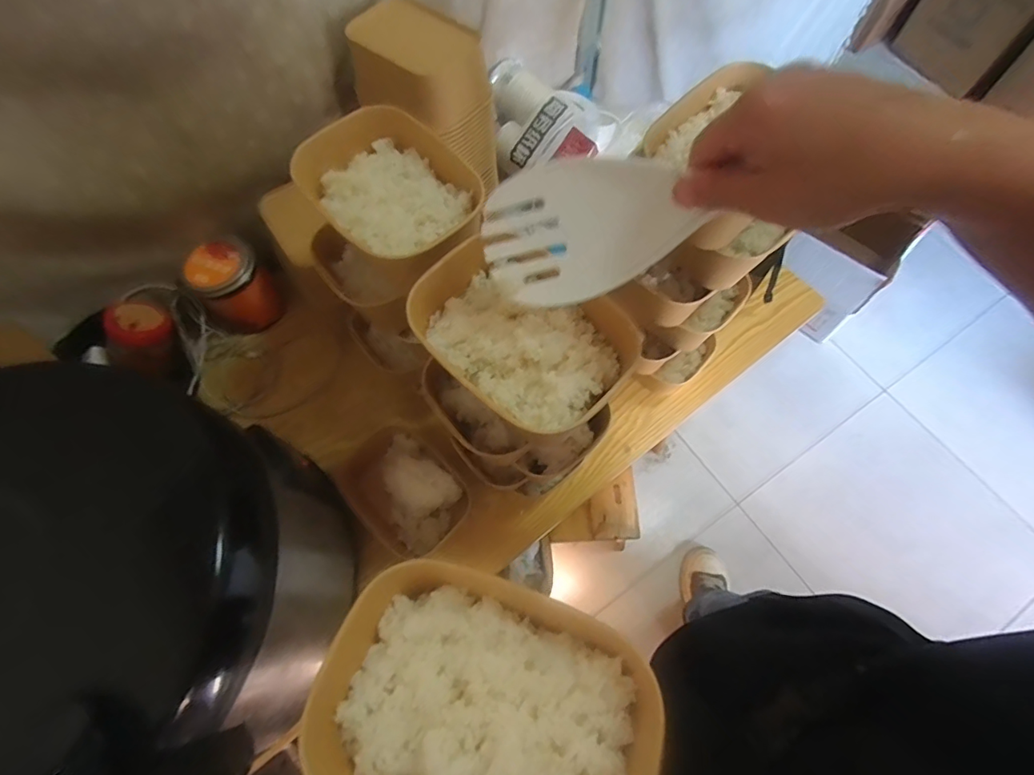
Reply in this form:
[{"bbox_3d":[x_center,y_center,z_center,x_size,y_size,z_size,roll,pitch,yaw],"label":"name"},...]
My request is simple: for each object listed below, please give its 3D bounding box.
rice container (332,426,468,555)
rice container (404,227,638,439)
[{"bbox_3d":[-0.145,0.132,0.649,0.121,0.072,0.159,-41,71,-15],"label":"rice container"},{"bbox_3d":[-0.002,-0.043,0.375,0.164,0.056,0.118,35,72,15],"label":"rice container"}]

